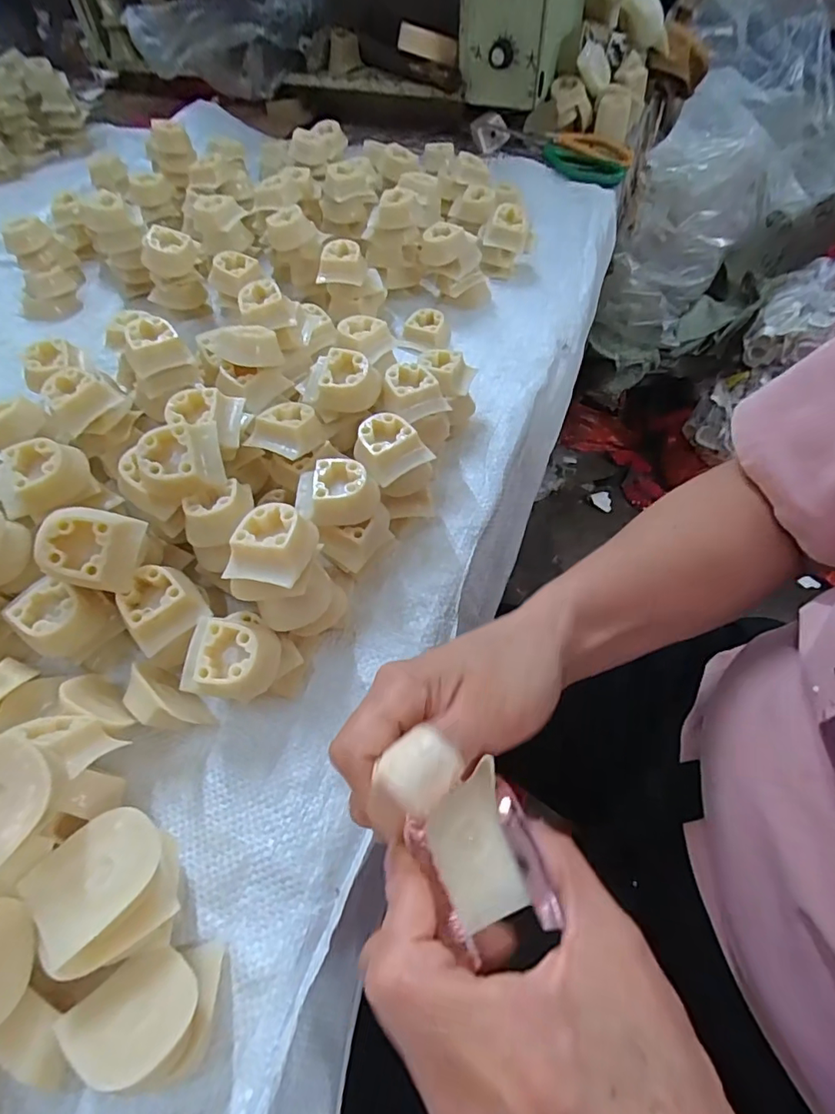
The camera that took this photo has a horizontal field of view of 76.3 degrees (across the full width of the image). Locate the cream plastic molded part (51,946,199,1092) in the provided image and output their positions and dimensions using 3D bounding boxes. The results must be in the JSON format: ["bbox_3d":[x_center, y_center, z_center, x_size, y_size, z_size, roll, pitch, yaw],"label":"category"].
[{"bbox_3d":[-0.098,0.169,0.191,0.050,0.018,0.039,-1,24,30],"label":"cream plastic molded part"}]

